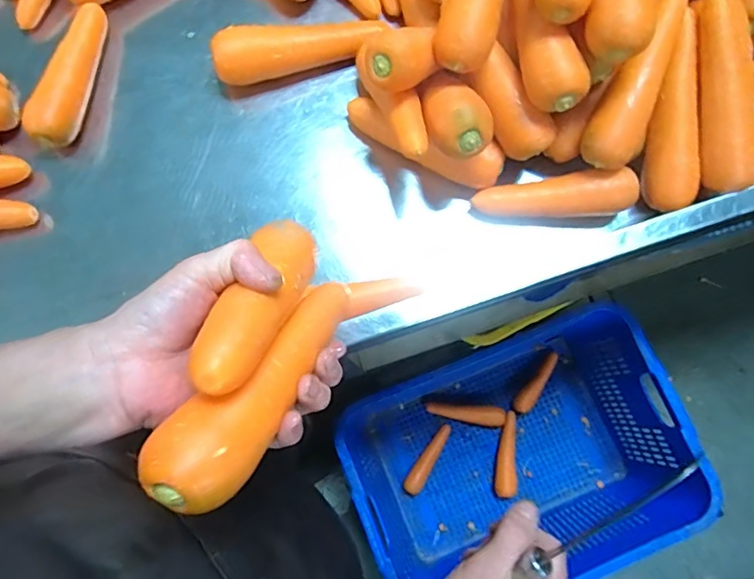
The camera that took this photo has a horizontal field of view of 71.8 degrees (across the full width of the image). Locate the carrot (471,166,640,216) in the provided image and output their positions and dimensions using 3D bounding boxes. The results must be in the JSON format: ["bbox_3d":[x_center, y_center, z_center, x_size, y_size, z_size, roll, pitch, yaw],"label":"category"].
[{"bbox_3d":[0.164,-0.089,0.483,0.141,0.033,0.034,0,79,1],"label":"carrot"}]

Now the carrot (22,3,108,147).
[{"bbox_3d":[-0.308,-0.220,0.535,0.043,0.045,0.159,16,80,4],"label":"carrot"}]

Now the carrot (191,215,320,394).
[{"bbox_3d":[-0.067,0.006,0.295,0.037,0.145,0.031,11,122,3],"label":"carrot"}]

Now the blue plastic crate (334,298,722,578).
[{"bbox_3d":[0.270,0.327,1.053,0.612,0.327,0.421,-23,80,-3],"label":"blue plastic crate"}]

